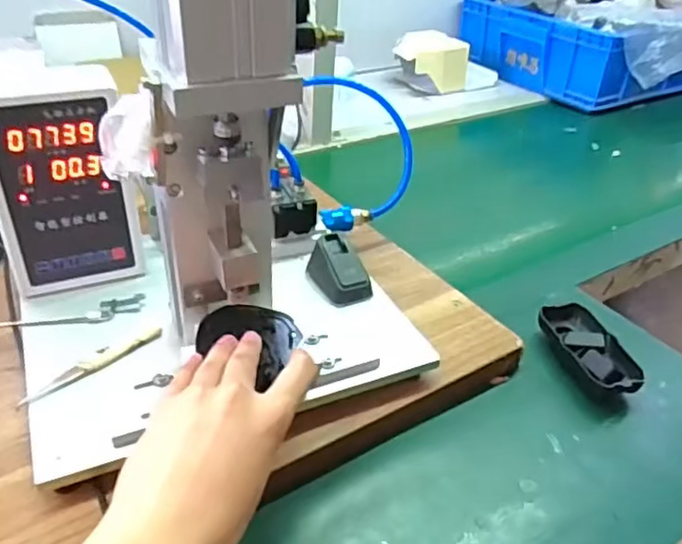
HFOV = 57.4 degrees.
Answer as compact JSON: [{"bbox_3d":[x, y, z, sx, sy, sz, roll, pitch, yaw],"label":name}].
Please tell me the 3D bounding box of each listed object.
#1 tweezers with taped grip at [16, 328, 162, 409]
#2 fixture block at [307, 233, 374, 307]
[{"bbox_3d":[-0.189,0.071,0.478,0.016,0.007,0.116,32,42,31],"label":"tweezers with taped grip"},{"bbox_3d":[-0.003,-0.005,0.569,0.039,0.033,0.064,-21,42,-30],"label":"fixture block"}]

